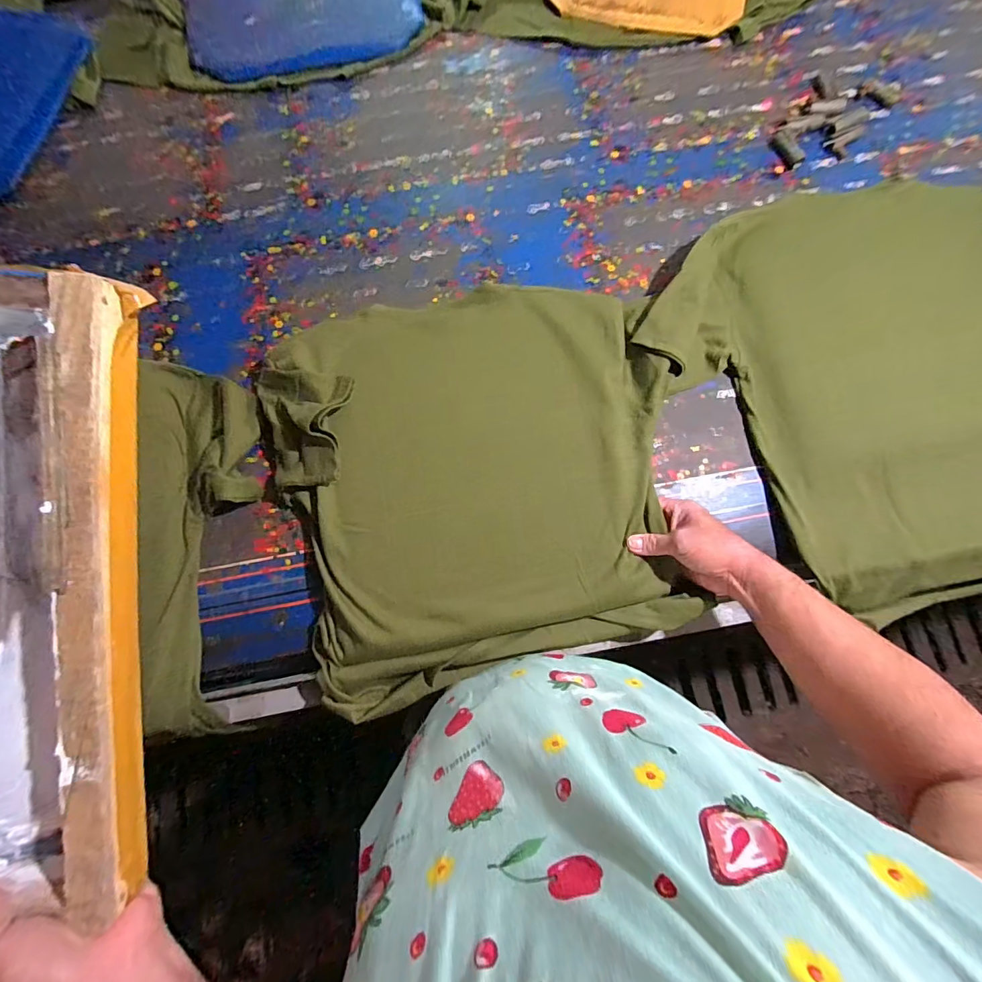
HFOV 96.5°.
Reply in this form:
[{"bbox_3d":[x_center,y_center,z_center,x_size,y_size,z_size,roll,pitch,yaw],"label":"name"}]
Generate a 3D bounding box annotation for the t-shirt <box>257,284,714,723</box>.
[{"bbox_3d":[-0.012,-0.028,0.548,0.485,0.067,0.469,-15,75,-5],"label":"t-shirt"}]

